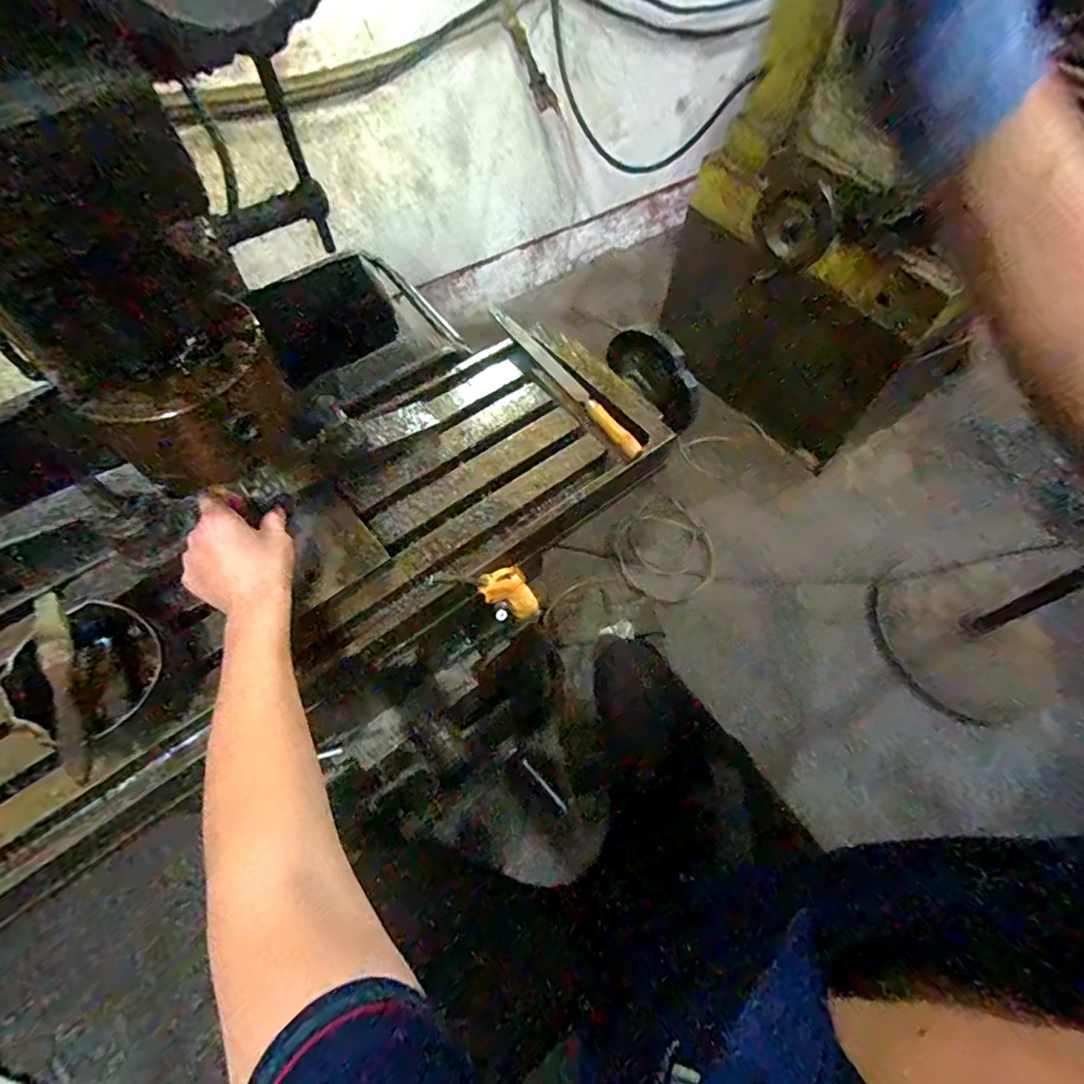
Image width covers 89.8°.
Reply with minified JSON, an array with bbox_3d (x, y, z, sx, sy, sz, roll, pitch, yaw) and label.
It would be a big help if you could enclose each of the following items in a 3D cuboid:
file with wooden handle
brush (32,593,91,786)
[{"bbox_3d":[0.023,-0.193,0.632,0.023,0.018,0.277,-31,66,-18],"label":"file with wooden handle"},{"bbox_3d":[-0.345,0.097,0.387,0.023,0.021,0.150,-29,65,-17],"label":"brush"}]

